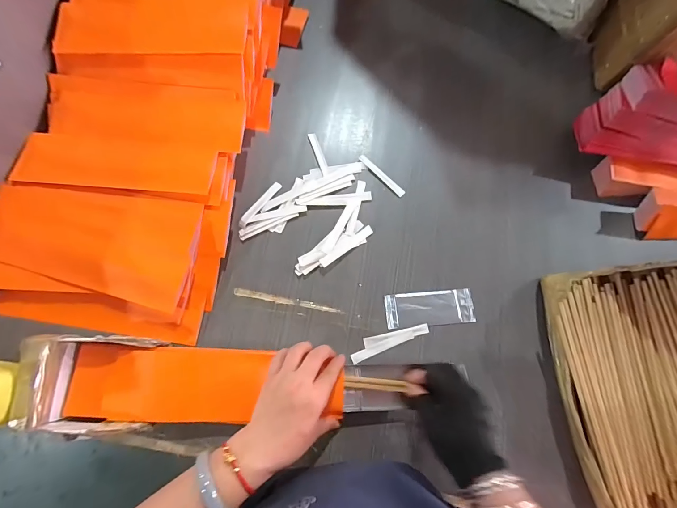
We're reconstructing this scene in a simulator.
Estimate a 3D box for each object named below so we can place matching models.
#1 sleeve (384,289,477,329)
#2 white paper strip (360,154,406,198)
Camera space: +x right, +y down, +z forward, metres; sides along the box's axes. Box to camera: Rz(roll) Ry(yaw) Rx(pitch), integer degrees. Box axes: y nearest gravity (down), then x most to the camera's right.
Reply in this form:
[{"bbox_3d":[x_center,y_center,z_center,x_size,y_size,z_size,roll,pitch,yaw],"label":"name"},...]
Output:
[{"bbox_3d":[0.130,0.078,0.455,0.124,0.004,0.047,-4,75,-3],"label":"sleeve"},{"bbox_3d":[0.068,-0.124,0.505,0.013,0.004,0.092,-41,80,-11],"label":"white paper strip"}]

